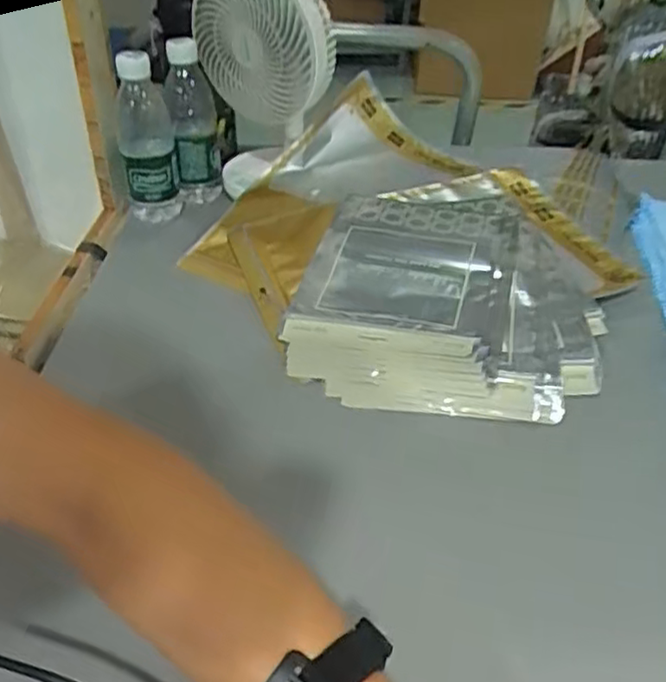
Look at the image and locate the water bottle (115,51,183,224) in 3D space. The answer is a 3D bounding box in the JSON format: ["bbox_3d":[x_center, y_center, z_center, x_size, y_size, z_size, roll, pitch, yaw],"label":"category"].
[{"bbox_3d":[-0.203,-0.216,0.734,0.062,0.180,0.057,-10,39,-10],"label":"water bottle"}]

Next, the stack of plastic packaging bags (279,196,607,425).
[{"bbox_3d":[0.099,-0.050,0.663,0.275,0.047,0.324,1,39,4],"label":"stack of plastic packaging bags"}]

